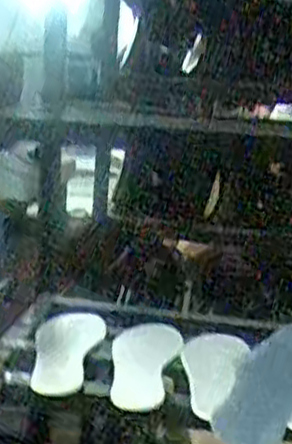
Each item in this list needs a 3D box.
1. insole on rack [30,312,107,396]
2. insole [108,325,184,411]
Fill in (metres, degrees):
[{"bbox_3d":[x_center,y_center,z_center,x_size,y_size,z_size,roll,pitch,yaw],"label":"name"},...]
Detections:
[{"bbox_3d":[-0.093,0.143,0.874,0.073,0.022,0.225,5,10,4],"label":"insole on rack"},{"bbox_3d":[0.000,0.155,0.856,0.075,0.026,0.204,5,10,2],"label":"insole"}]

